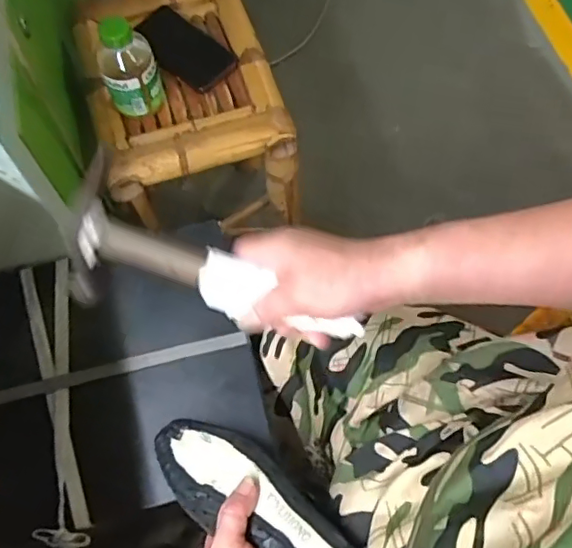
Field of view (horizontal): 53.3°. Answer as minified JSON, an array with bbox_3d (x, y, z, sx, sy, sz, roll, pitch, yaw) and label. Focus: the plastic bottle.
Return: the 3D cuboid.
[{"bbox_3d":[-0.202,-0.267,0.735,0.074,0.131,0.061,-20,68,-10],"label":"plastic bottle"}]

